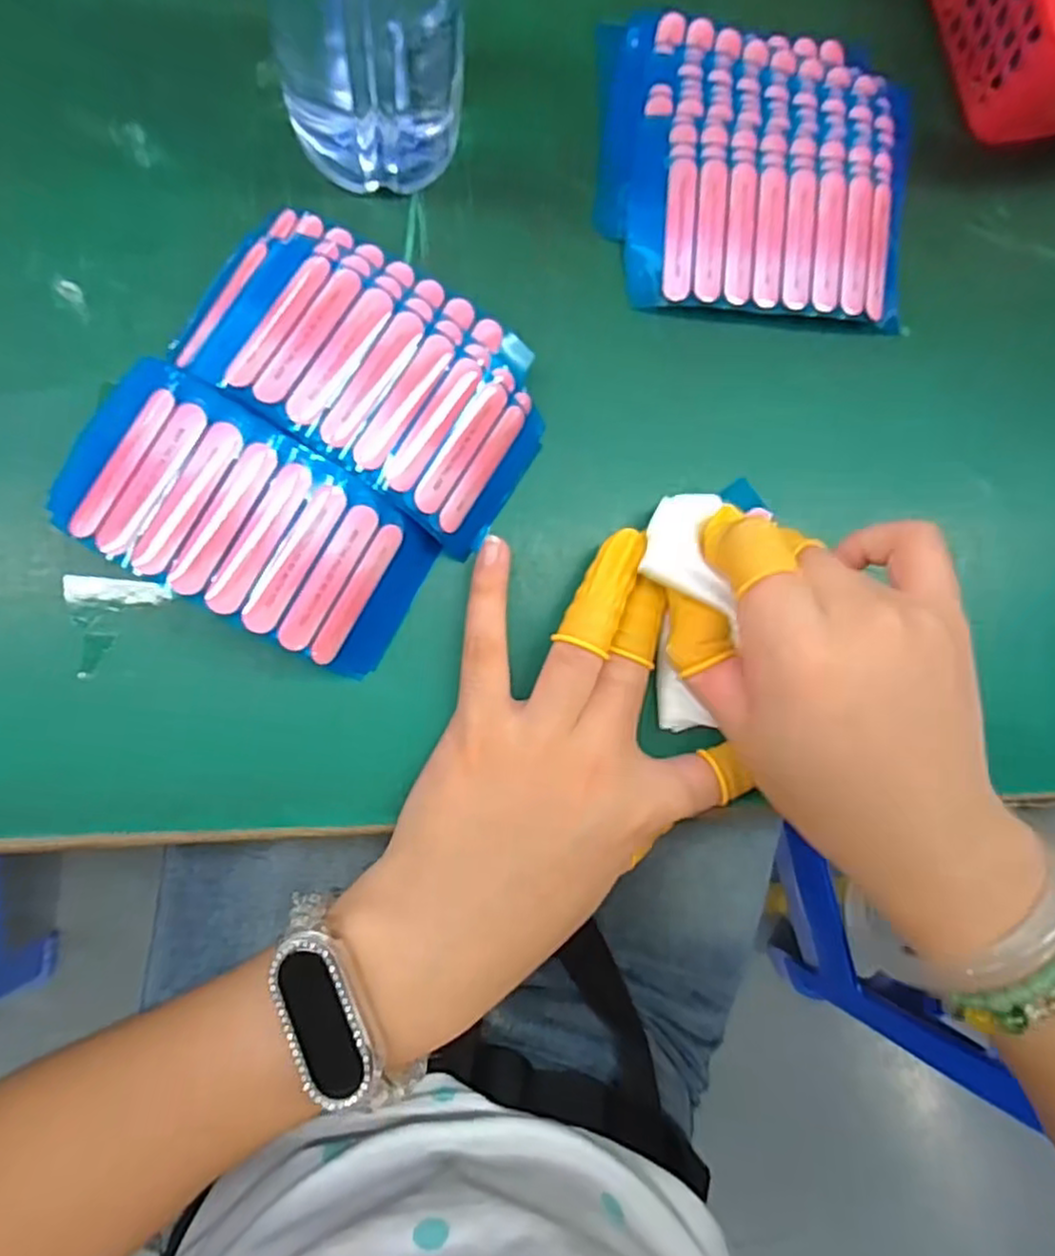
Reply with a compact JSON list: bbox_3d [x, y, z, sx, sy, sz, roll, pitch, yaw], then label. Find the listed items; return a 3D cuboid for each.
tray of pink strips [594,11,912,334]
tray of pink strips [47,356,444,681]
[{"bbox_3d":[0.092,-0.183,0.274,0.126,0.018,0.120,3,86,-7],"label":"tray of pink strips"},{"bbox_3d":[-0.087,-0.032,0.230,0.103,0.038,0.059,30,83,-5],"label":"tray of pink strips"}]

